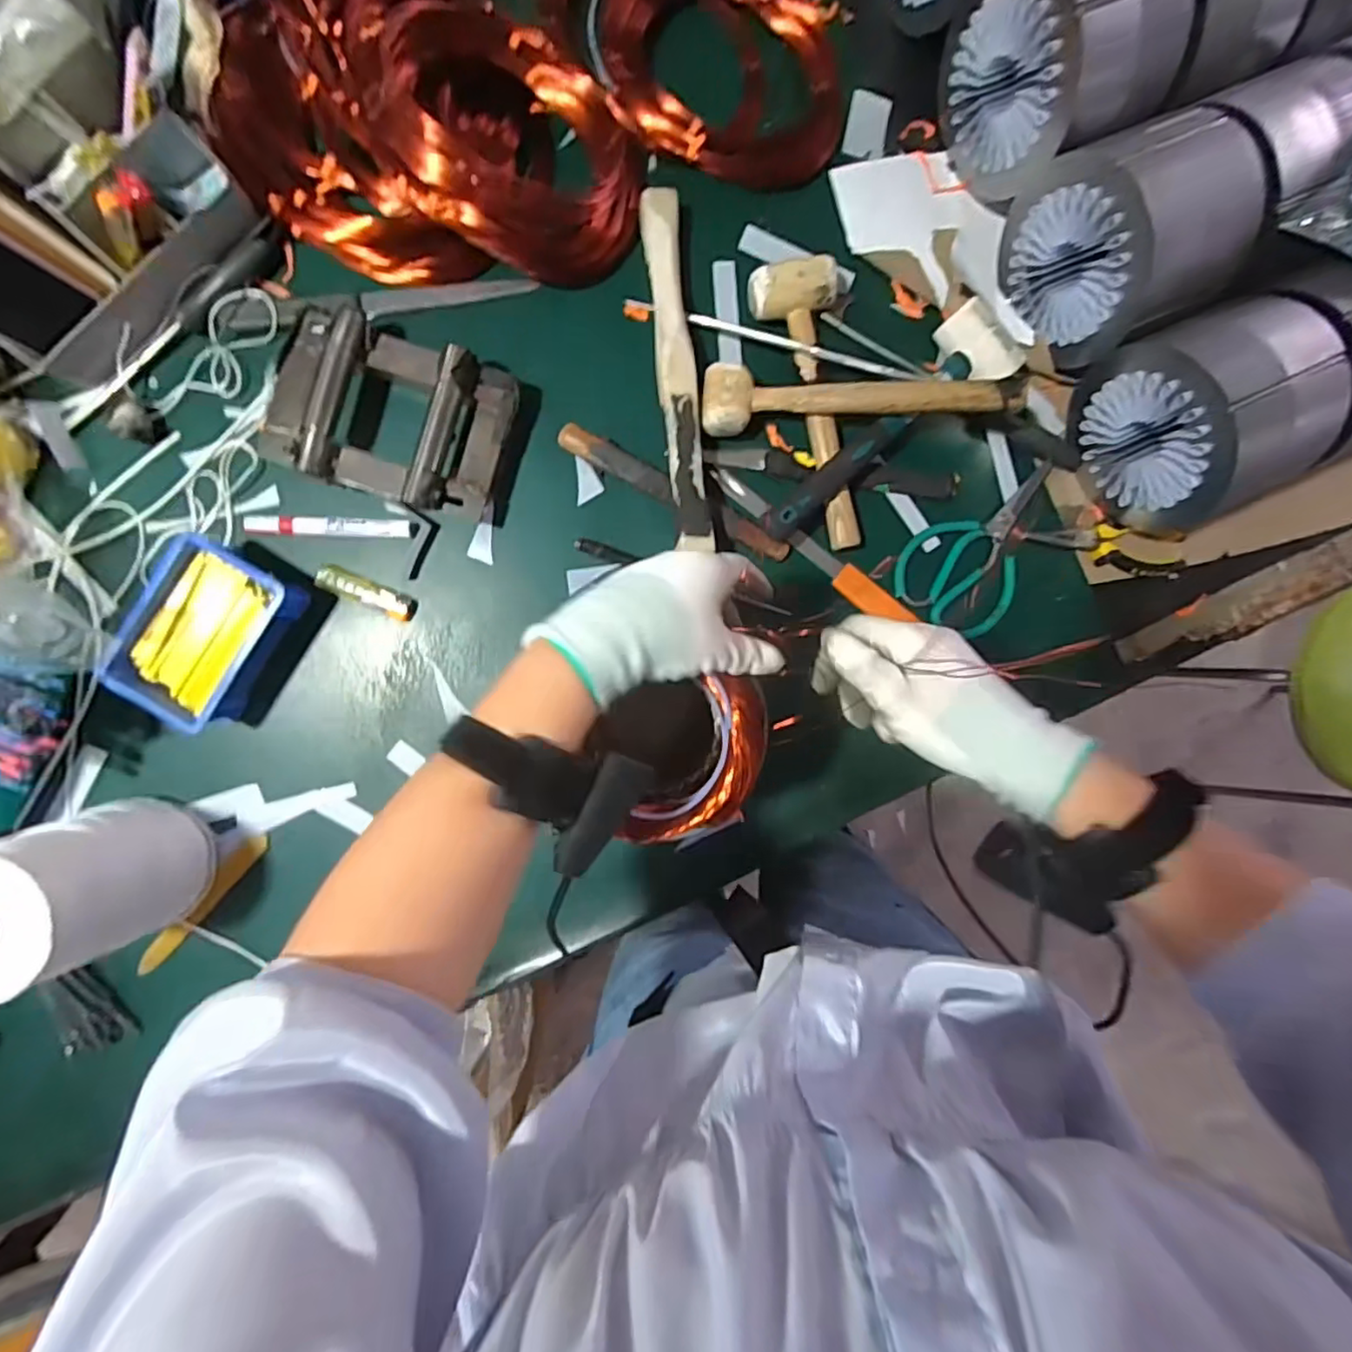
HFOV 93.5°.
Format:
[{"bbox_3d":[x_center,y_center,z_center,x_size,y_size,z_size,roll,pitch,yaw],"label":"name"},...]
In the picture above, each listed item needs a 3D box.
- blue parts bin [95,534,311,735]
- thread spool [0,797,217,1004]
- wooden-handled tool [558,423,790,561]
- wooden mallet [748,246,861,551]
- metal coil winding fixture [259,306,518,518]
[{"bbox_3d":[-0.415,-0.038,0.565,0.104,0.054,0.150,33,90,-4],"label":"blue parts bin"},{"bbox_3d":[-0.477,0.170,0.511,0.099,0.180,0.104,0,92,-3],"label":"thread spool"},{"bbox_3d":[-0.001,-0.170,0.590,0.234,0.030,0.025,29,90,-4],"label":"wooden-handled tool"},{"bbox_3d":[0.131,-0.246,0.589,0.077,0.041,0.256,-13,93,-2],"label":"wooden mallet"},{"bbox_3d":[-0.255,-0.231,0.566,0.203,0.051,0.138,17,91,-4],"label":"metal coil winding fixture"}]

